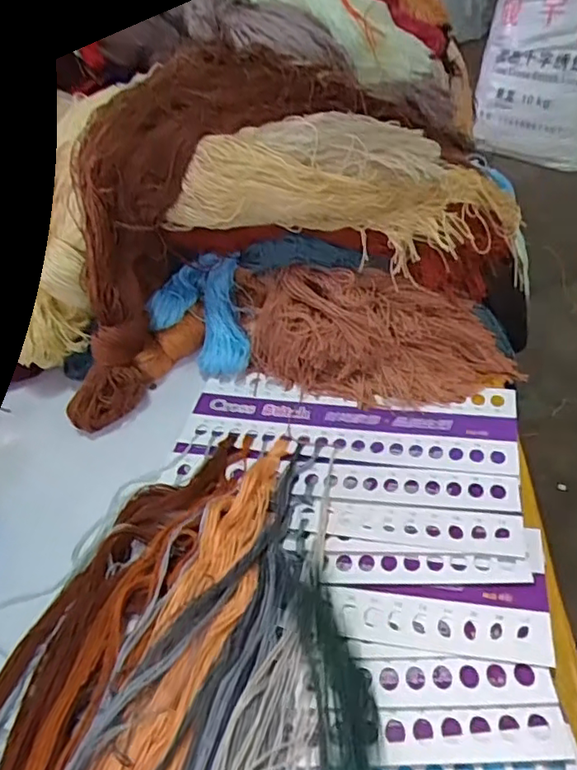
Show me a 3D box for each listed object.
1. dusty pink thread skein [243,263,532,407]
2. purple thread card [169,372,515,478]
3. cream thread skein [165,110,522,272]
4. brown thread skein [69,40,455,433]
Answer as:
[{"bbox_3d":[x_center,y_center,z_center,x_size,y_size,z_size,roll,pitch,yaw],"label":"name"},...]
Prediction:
[{"bbox_3d":[0.059,-0.040,0.455,0.222,0.069,0.080,6,45,16],"label":"dusty pink thread skein"},{"bbox_3d":[0.042,0.026,0.436,0.236,0.005,0.076,3,44,14],"label":"purple thread card"},{"bbox_3d":[0.045,-0.148,0.437,0.264,0.089,0.053,-4,43,8],"label":"cream thread skein"},{"bbox_3d":[-0.075,-0.137,0.449,0.365,0.149,0.091,-50,52,1],"label":"brown thread skein"}]

